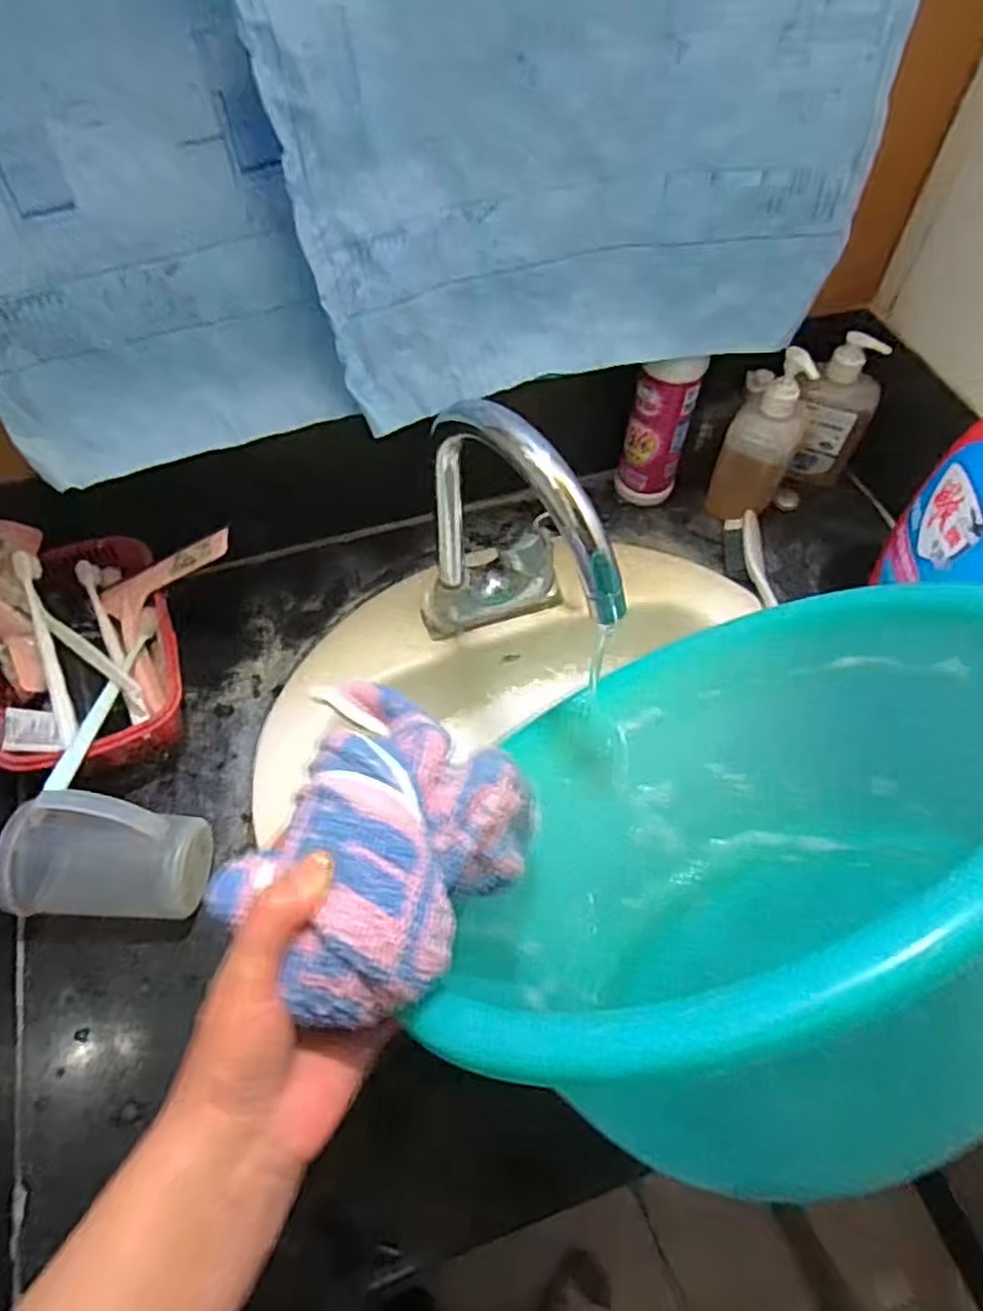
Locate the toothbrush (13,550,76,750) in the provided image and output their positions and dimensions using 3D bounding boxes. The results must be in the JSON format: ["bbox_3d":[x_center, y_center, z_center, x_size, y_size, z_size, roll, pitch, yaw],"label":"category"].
[{"bbox_3d":[-0.360,-0.005,0.593,0.015,0.019,0.174,-19,76,-11],"label":"toothbrush"}]

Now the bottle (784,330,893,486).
[{"bbox_3d":[0.356,-0.249,0.763,0.077,0.159,0.053,5,37,4],"label":"bottle"}]

